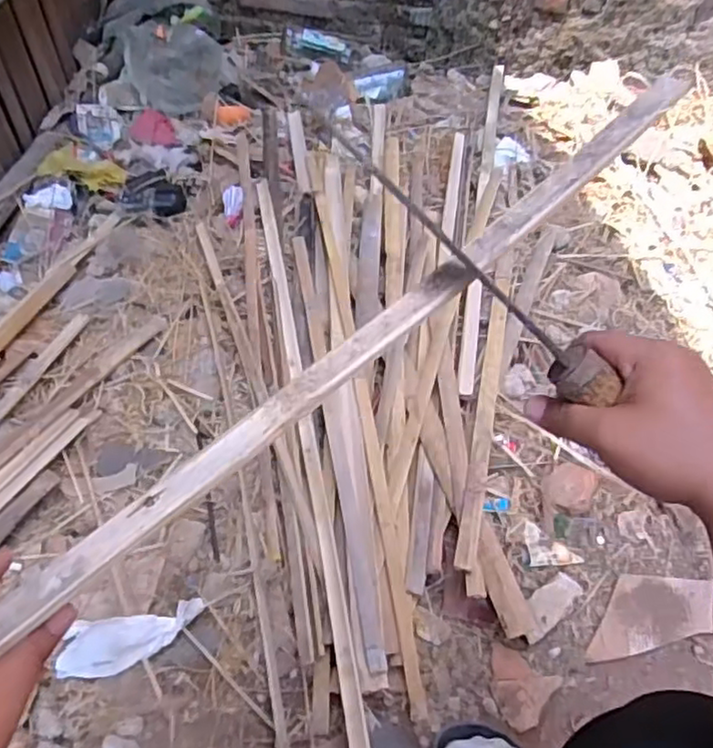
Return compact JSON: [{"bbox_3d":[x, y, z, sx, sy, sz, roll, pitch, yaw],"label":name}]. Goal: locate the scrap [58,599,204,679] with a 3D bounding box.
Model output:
[{"bbox_3d":[-0.253,0.300,0.736,0.155,0.034,0.059,-8,58,-9],"label":"scrap"}]

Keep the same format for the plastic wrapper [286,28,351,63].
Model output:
[{"bbox_3d":[-0.081,-0.713,1.401,0.143,0.028,0.051,19,58,8],"label":"plastic wrapper"}]

